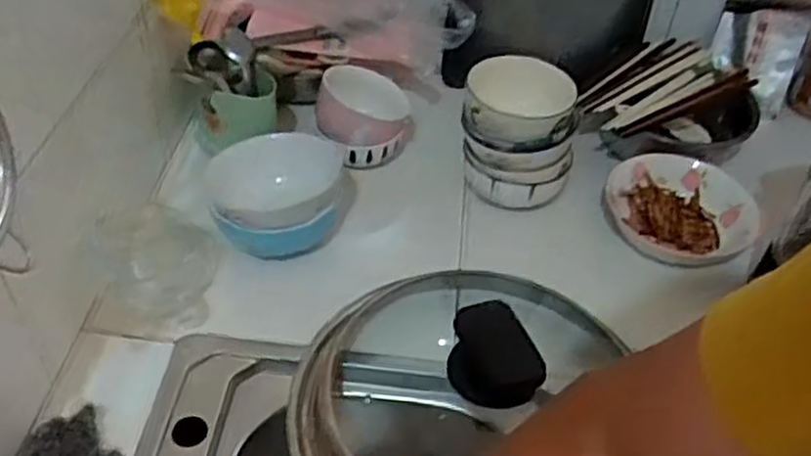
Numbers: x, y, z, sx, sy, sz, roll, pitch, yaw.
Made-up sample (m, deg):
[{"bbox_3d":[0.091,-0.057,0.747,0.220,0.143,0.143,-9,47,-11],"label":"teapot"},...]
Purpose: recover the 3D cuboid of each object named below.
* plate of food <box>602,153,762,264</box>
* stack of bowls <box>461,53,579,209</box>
[{"bbox_3d":[0.316,-0.020,0.883,0.172,0.033,0.150,8,44,2],"label":"plate of food"},{"bbox_3d":[0.123,-0.105,0.879,0.123,0.142,0.109,1,44,-5],"label":"stack of bowls"}]

